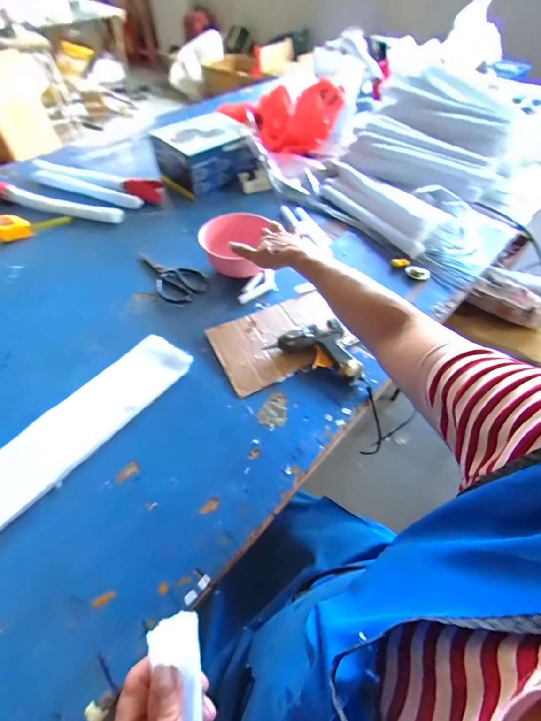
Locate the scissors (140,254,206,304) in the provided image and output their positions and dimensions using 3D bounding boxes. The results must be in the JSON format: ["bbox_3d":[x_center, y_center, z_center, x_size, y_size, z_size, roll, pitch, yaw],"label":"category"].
[{"bbox_3d":[-0.207,-0.174,0.665,0.170,0.004,0.094,37,61,23],"label":"scissors"}]

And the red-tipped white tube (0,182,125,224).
[{"bbox_3d":[-0.531,-0.375,0.787,0.364,0.043,0.053,10,54,6],"label":"red-tipped white tube"}]

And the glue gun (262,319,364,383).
[{"bbox_3d":[0.083,-0.025,0.537,0.155,0.036,0.093,26,57,17],"label":"glue gun"}]

